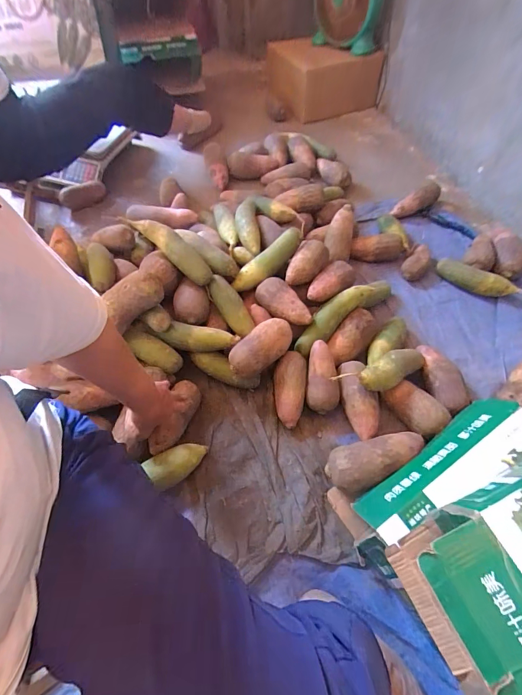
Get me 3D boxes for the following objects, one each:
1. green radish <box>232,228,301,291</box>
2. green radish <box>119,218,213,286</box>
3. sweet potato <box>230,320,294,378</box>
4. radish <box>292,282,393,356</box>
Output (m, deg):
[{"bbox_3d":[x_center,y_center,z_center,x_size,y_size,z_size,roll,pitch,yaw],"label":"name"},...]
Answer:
[{"bbox_3d":[0.016,-0.207,0.839,0.204,0.050,0.054,-41,63,3],"label":"green radish"},{"bbox_3d":[-0.200,-0.228,0.787,0.219,0.052,0.058,40,63,-6],"label":"green radish"},{"bbox_3d":[0.004,-0.002,0.738,0.077,0.058,0.144,35,64,21],"label":"sweet potato"},{"bbox_3d":[0.200,-0.096,0.805,0.313,0.084,0.061,-37,64,-21],"label":"radish"}]

